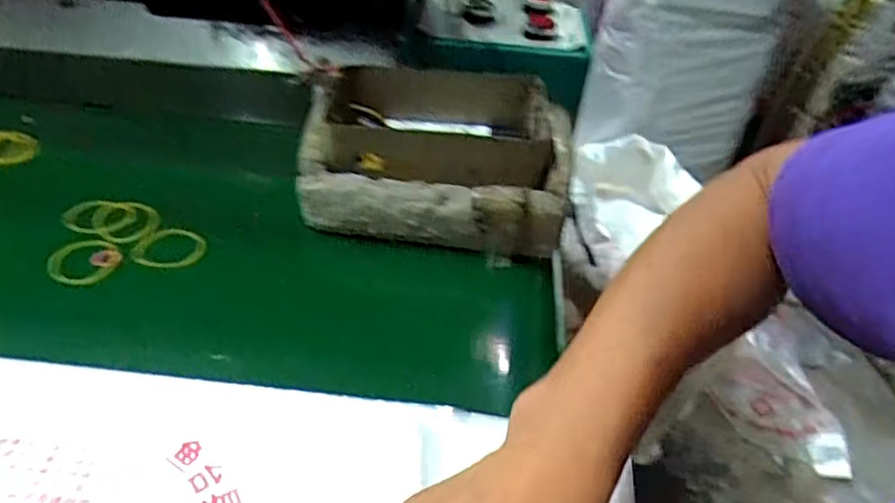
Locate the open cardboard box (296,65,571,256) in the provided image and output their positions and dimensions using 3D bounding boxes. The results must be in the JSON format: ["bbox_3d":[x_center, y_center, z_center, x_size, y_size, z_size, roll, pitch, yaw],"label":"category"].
[{"bbox_3d":[-0.006,-0.078,0.527,0.206,0.069,0.147,7,39,1],"label":"open cardboard box"}]

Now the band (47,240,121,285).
[{"bbox_3d":[-0.250,0.007,0.458,0.044,0.007,0.040,-13,43,-22],"label":"band"}]

